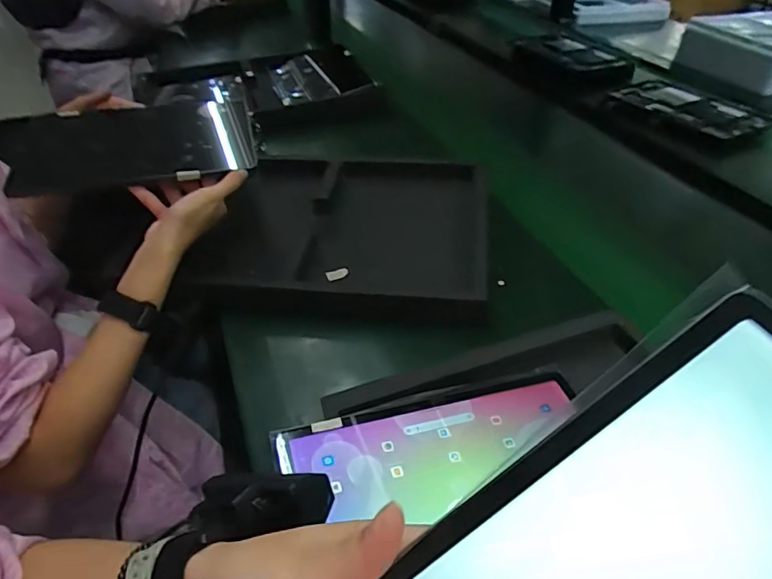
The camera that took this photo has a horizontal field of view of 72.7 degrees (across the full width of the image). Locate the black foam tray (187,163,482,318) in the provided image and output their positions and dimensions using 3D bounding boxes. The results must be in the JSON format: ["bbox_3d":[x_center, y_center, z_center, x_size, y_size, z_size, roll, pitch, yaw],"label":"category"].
[{"bbox_3d":[-0.042,-0.089,0.633,0.322,0.060,0.302,4,41,5],"label":"black foam tray"}]

